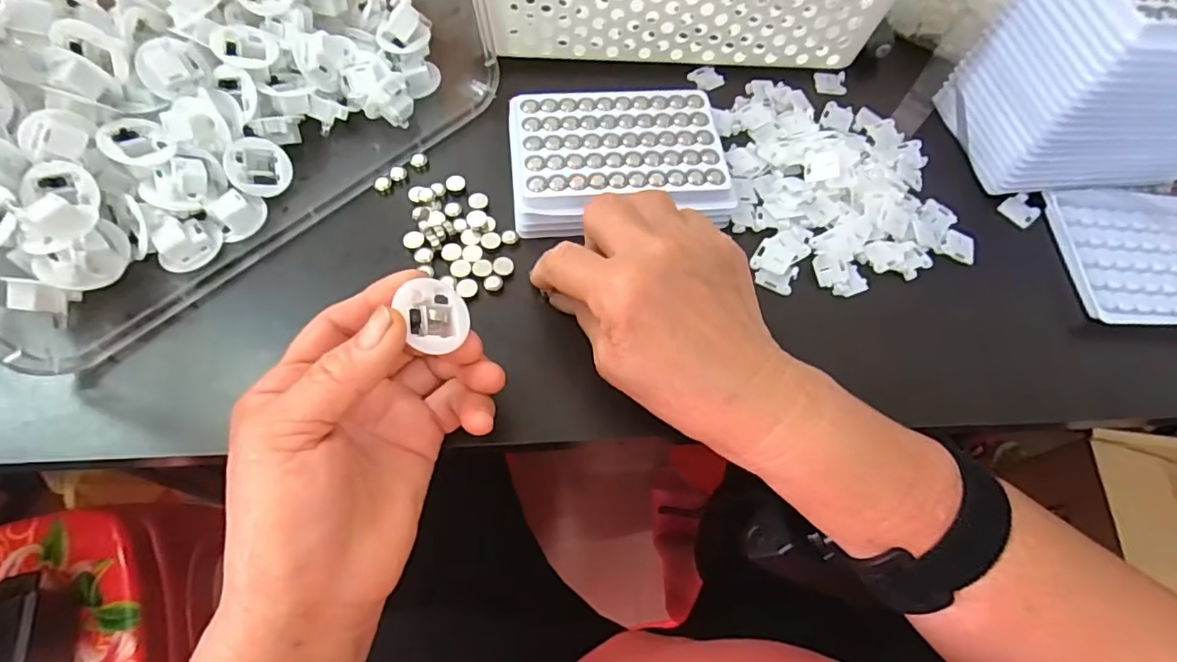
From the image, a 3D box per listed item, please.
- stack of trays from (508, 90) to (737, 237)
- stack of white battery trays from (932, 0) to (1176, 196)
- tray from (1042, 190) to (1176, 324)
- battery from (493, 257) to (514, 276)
[{"bbox_3d":[0.017,-0.104,0.346,0.126,0.020,0.097,-4,63,-6],"label":"stack of trays"},{"bbox_3d":[0.317,-0.154,0.335,0.126,0.101,0.093,0,63,-4],"label":"stack of white battery trays"},{"bbox_3d":[0.352,-0.043,0.346,0.126,0.016,0.095,2,63,-3],"label":"tray"},{"bbox_3d":[-0.048,-0.036,0.319,0.011,0.004,0.011,-6,64,-7],"label":"battery"}]

